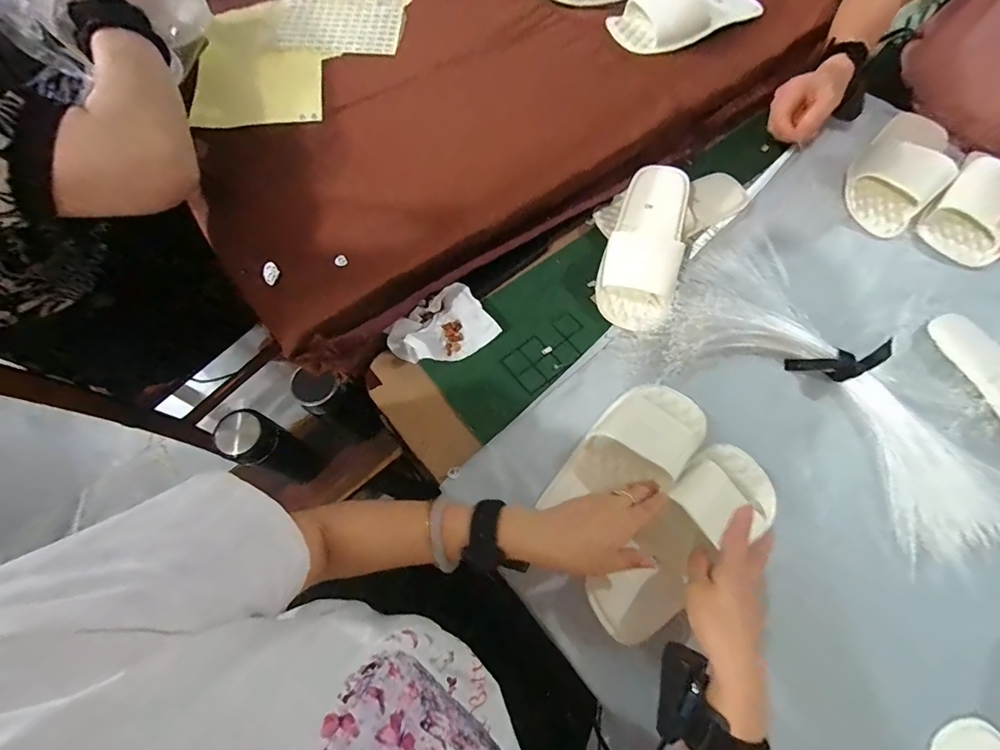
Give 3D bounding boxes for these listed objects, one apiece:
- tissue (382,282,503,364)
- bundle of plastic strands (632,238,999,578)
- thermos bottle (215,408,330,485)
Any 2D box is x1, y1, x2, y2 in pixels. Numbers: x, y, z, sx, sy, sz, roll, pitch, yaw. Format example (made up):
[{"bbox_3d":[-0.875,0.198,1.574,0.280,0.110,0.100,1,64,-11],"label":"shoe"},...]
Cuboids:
[{"bbox_3d":[-0.072,-0.053,0.525,0.120,0.031,0.086,-32,71,-13],"label":"tissue"},{"bbox_3d":[0.402,0.008,0.503,0.443,0.035,0.259,42,73,16],"label":"bundle of plastic strands"},{"bbox_3d":[-0.310,0.103,0.587,0.065,0.191,0.063,33,71,13],"label":"thermos bottle"}]

